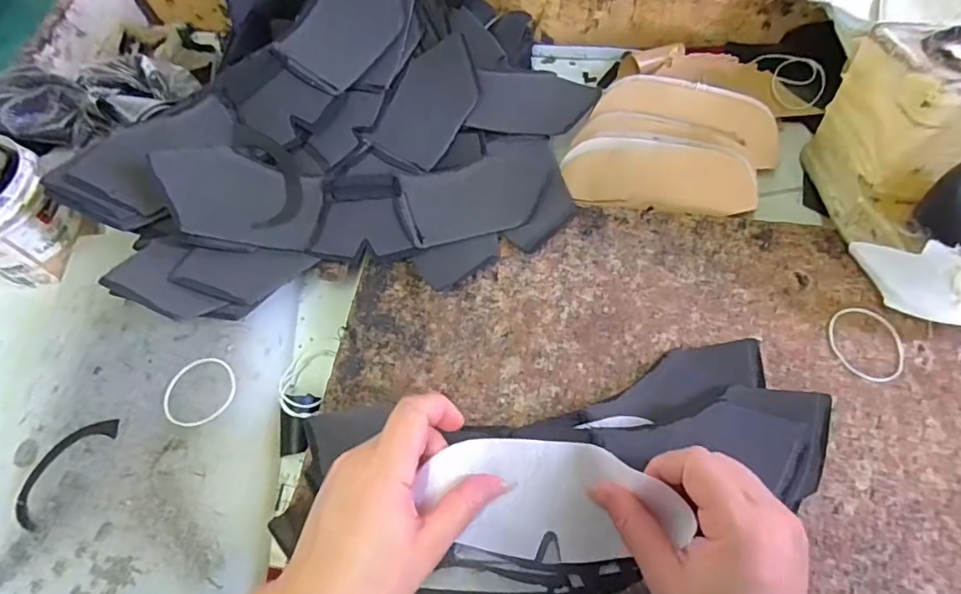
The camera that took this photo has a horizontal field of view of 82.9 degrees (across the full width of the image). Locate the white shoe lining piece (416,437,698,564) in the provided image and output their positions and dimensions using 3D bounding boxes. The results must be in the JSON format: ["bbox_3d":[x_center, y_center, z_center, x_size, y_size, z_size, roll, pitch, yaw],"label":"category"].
[{"bbox_3d":[0.037,0.110,0.300,0.135,0.039,0.060,3,62,5],"label":"white shoe lining piece"}]

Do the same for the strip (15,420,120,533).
[{"bbox_3d":[-0.290,0.116,0.377,0.033,0.004,0.081,27,67,17],"label":"strip"}]

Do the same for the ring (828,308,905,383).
[{"bbox_3d":[0.275,0.033,0.387,0.048,0.004,0.057,-8,62,0],"label":"ring"}]

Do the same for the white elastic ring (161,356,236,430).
[{"bbox_3d":[-0.205,0.068,0.398,0.051,0.004,0.052,-2,62,3],"label":"white elastic ring"}]

